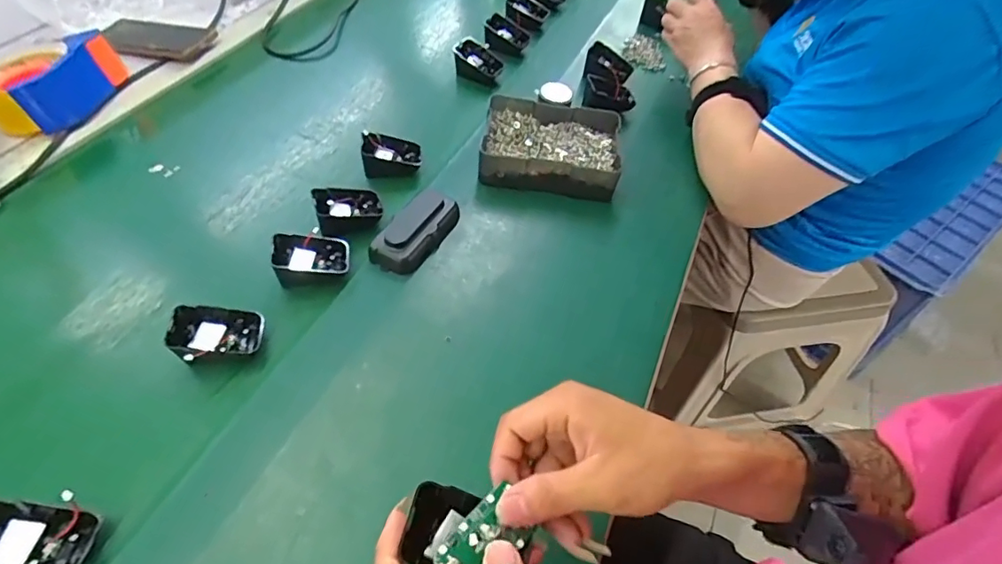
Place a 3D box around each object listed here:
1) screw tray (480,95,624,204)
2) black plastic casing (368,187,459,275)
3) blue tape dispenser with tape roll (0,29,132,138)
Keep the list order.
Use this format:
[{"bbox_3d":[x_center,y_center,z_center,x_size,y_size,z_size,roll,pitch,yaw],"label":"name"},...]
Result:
[{"bbox_3d":[0.061,-0.164,0.622,0.161,0.043,0.131,4,55,1],"label":"screw tray"},{"bbox_3d":[-0.084,-0.052,0.532,0.047,0.025,0.101,28,59,16],"label":"black plastic casing"},{"bbox_3d":[-0.550,-0.246,0.632,0.096,0.064,0.149,18,56,10],"label":"blue tape dispenser with tape roll"}]

